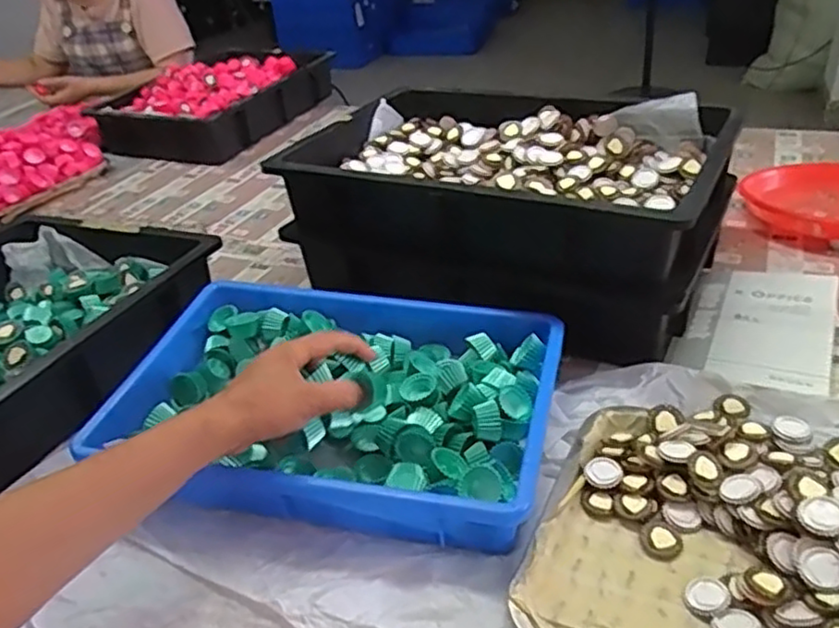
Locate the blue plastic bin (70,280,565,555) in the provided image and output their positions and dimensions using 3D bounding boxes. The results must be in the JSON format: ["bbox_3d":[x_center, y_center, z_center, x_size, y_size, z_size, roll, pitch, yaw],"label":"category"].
[{"bbox_3d":[-0.073,0.071,0.603,0.368,0.078,0.234,4,34,15],"label":"blue plastic bin"}]

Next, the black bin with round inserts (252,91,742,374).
[{"bbox_3d":[0.092,-0.120,0.782,0.454,0.174,0.352,13,37,26],"label":"black bin with round inserts"}]

